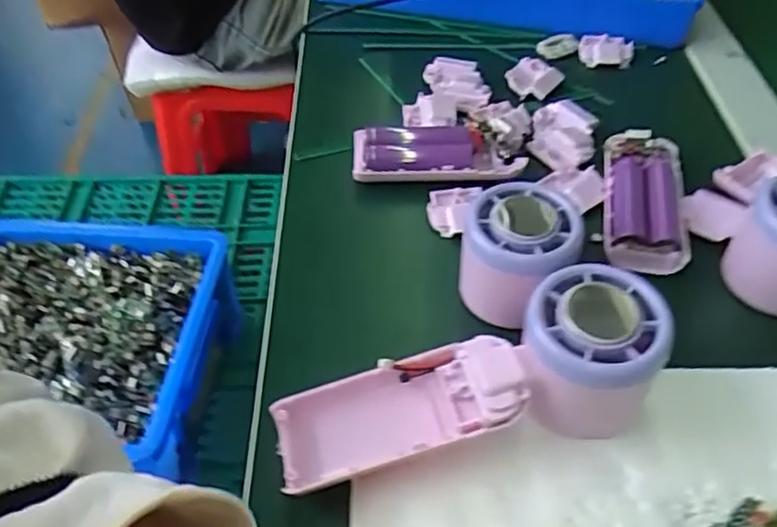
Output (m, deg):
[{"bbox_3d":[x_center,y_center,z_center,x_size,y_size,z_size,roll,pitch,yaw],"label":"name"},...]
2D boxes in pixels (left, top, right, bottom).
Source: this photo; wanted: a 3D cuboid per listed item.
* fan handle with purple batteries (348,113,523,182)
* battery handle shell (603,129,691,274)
[{"bbox_3d":[0.030,-0.072,0.413,0.104,0.018,0.039,-1,49,0],"label":"fan handle with purple batteries"},{"bbox_3d":[0.149,-0.038,0.383,0.046,0.018,0.104,8,49,8],"label":"battery handle shell"}]

